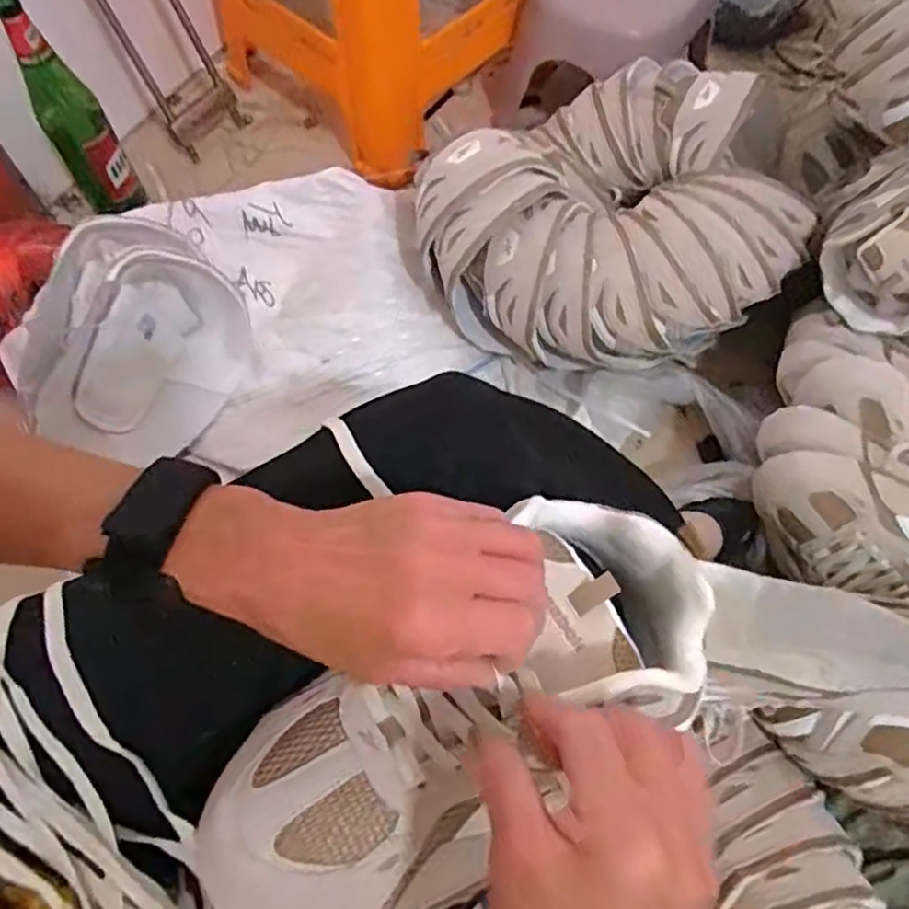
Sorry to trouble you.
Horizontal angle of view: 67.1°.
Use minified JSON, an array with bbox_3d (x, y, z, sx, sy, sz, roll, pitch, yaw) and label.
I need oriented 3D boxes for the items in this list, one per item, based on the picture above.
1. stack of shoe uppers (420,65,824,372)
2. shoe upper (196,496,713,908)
[{"bbox_3d":[0.173,-0.243,0.729,0.322,0.138,0.358,40,71,16],"label":"stack of shoe uppers"},{"bbox_3d":[0.008,0.117,0.312,0.247,0.084,0.111,-32,70,-15],"label":"shoe upper"}]

